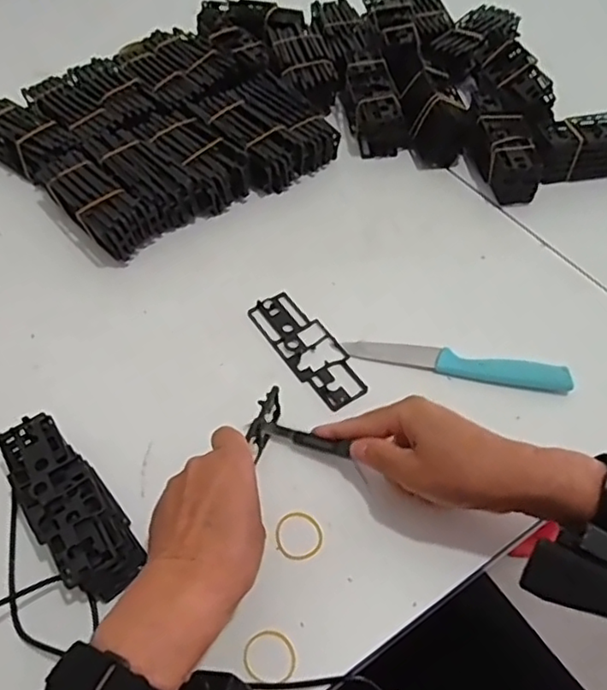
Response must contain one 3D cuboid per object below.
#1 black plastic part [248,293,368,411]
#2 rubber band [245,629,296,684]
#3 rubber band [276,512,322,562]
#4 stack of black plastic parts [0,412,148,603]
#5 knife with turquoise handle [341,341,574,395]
[{"bbox_3d":[0.004,0.001,0.500,0.044,0.005,0.118,-29,58,-18],"label":"black plastic part"},{"bbox_3d":[-0.020,0.186,0.369,0.031,0.004,0.029,-1,54,1],"label":"rubber band"},{"bbox_3d":[-0.004,0.127,0.412,0.030,0.004,0.031,-1,54,1],"label":"rubber band"},{"bbox_3d":[-0.155,0.106,0.411,0.047,0.036,0.135,-35,59,-21],"label":"stack of black plastic parts"},{"bbox_3d":[0.119,0.014,0.487,0.171,0.011,0.021,11,55,10],"label":"knife with turquoise handle"}]

